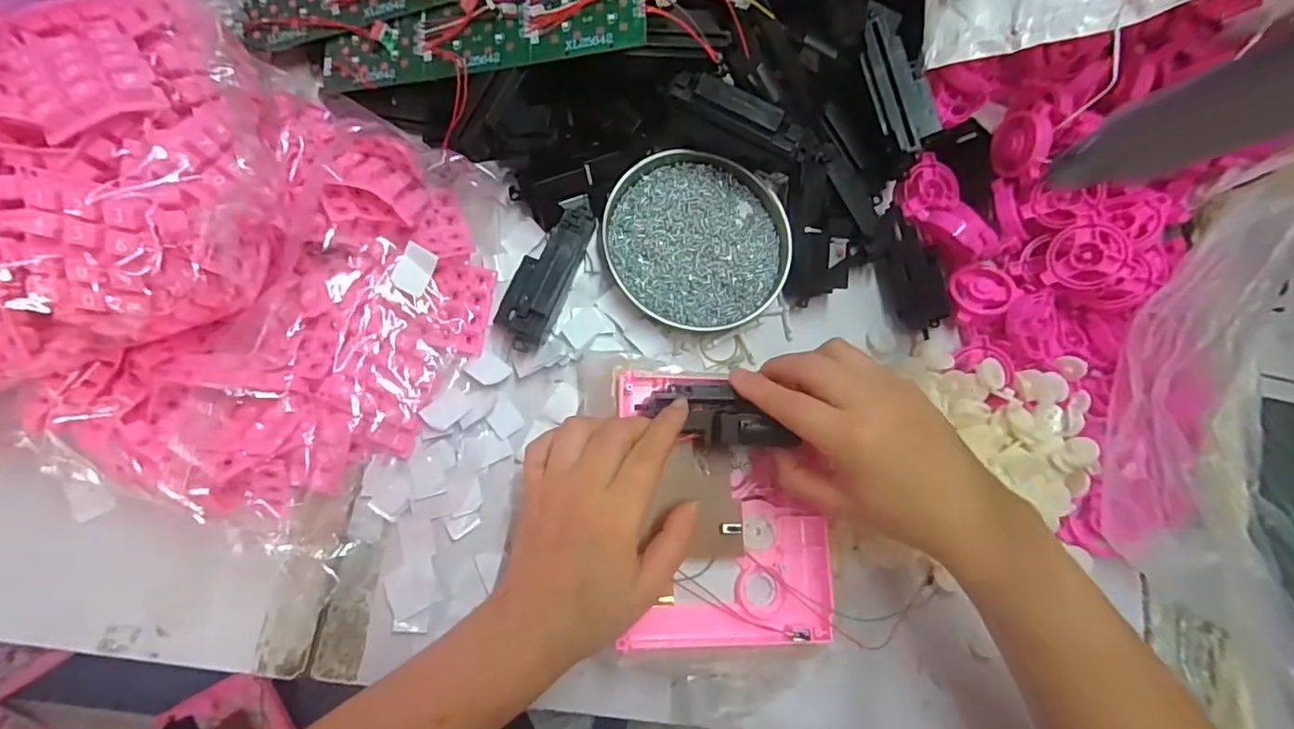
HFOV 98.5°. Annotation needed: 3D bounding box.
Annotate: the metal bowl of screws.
[{"bbox_3d":[0.038,-0.095,0.411,0.131,0.021,0.134,2,79,-8],"label":"metal bowl of screws"}]

